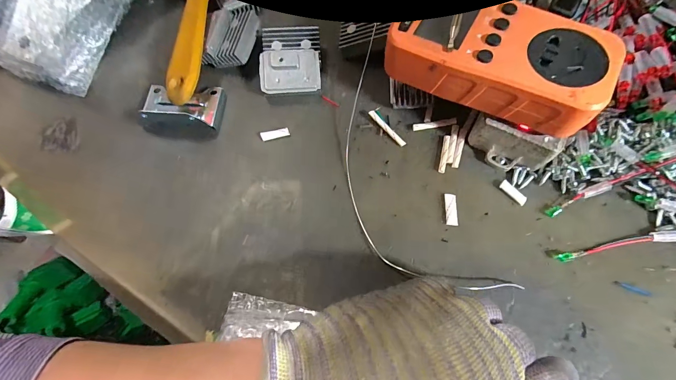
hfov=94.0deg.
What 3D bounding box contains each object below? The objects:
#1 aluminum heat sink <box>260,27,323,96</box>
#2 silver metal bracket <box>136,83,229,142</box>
[{"bbox_3d":[-0.037,-0.101,0.252,0.046,0.021,0.055,-2,70,1],"label":"aluminum heat sink"},{"bbox_3d":[-0.120,-0.063,0.240,0.059,0.018,0.045,2,71,3],"label":"silver metal bracket"}]

